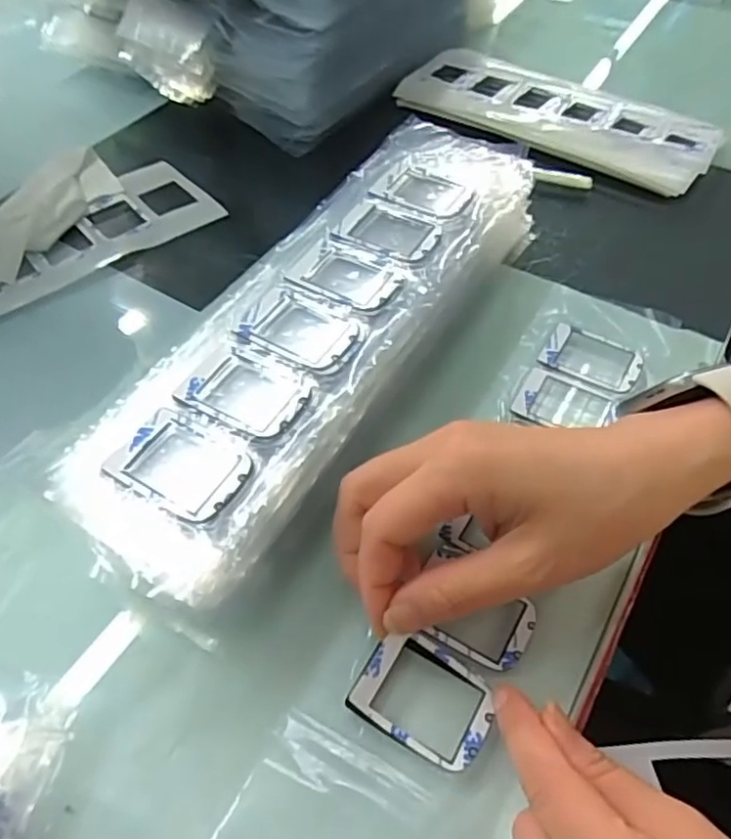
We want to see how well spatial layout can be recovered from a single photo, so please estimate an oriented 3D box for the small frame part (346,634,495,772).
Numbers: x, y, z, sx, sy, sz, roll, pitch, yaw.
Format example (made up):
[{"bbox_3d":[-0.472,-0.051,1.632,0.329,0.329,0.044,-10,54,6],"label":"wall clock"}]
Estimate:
[{"bbox_3d":[0.023,0.104,0.247,0.051,0.006,0.038,32,65,3],"label":"small frame part"}]

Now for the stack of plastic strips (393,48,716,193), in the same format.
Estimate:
[{"bbox_3d":[0.149,-0.240,0.511,0.235,0.013,0.098,28,58,19],"label":"stack of plastic strips"}]

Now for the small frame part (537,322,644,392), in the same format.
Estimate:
[{"bbox_3d":[0.124,-0.034,0.360,0.051,0.004,0.036,23,56,16],"label":"small frame part"}]

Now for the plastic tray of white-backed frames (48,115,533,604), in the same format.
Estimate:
[{"bbox_3d":[-0.011,-0.042,0.331,0.099,0.058,0.312,23,56,16],"label":"plastic tray of white-backed frames"}]

